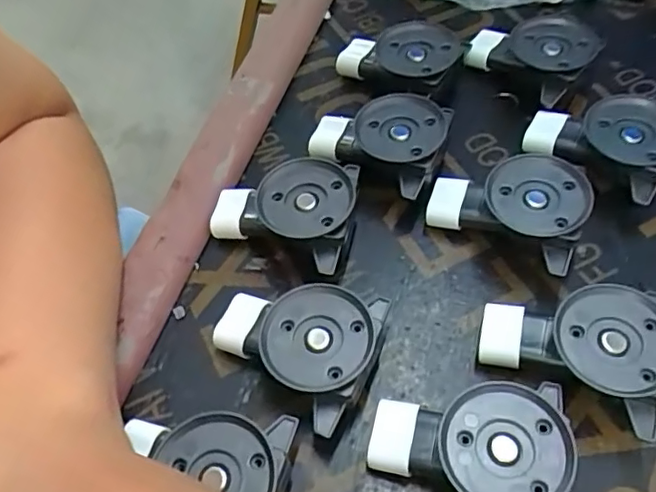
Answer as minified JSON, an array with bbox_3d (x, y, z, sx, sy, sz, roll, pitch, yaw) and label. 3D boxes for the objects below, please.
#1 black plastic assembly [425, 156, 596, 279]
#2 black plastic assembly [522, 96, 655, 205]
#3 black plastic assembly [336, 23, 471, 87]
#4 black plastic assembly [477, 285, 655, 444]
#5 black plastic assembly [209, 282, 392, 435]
[{"bbox_3d":[0.080,-0.018,0.259,0.066,0.031,0.042,33,64,23],"label":"black plastic assembly"},{"bbox_3d":[0.131,-0.050,0.279,0.042,0.031,0.065,-39,62,-21],"label":"black plastic assembly"},{"bbox_3d":[0.035,-0.100,0.312,0.064,0.027,0.043,20,60,16],"label":"black plastic assembly"},{"bbox_3d":[0.096,0.036,0.224,0.067,0.029,0.043,27,62,20],"label":"black plastic assembly"},{"bbox_3d":[-0.014,0.039,0.227,0.065,0.030,0.044,17,59,15],"label":"black plastic assembly"}]

